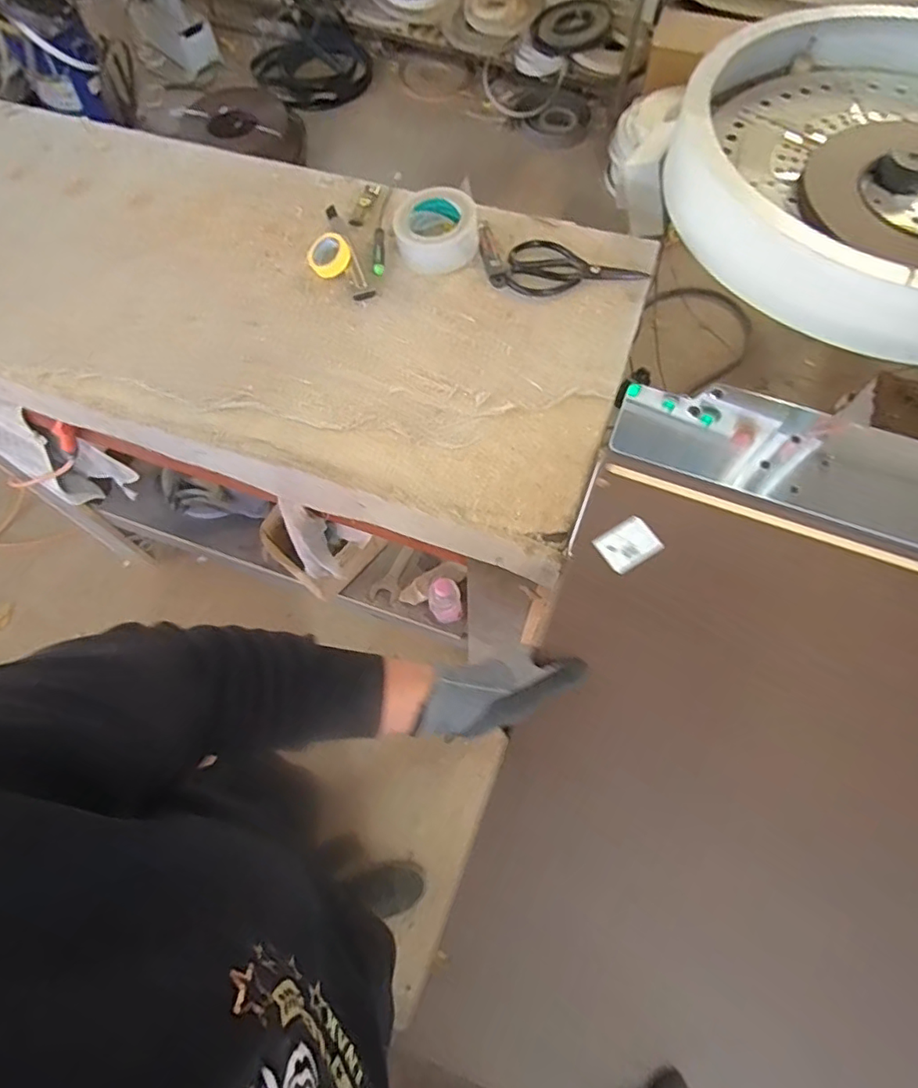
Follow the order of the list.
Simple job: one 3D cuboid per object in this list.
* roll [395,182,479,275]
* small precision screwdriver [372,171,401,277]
[{"bbox_3d":[-0.030,-0.437,0.778,0.117,0.047,0.128,0,68,1],"label":"roll"},{"bbox_3d":[-0.106,-0.467,0.817,0.022,0.015,0.215,4,68,2],"label":"small precision screwdriver"}]

